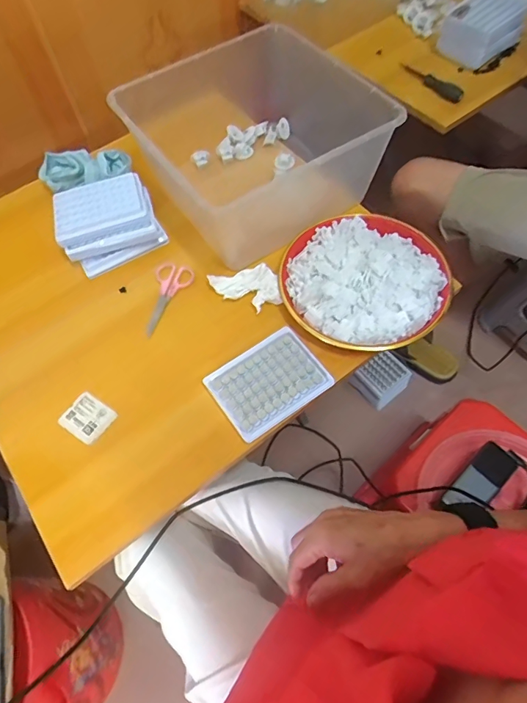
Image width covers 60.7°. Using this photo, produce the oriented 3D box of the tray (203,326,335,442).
[{"bbox_3d":[0.006,0.036,0.556,0.131,0.015,0.099,-34,66,-14],"label":"tray"}]

